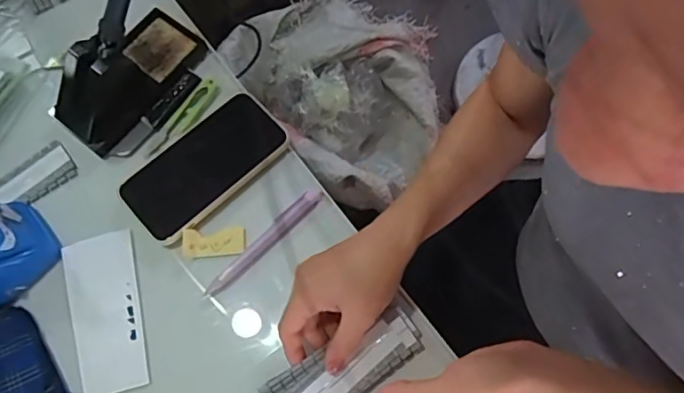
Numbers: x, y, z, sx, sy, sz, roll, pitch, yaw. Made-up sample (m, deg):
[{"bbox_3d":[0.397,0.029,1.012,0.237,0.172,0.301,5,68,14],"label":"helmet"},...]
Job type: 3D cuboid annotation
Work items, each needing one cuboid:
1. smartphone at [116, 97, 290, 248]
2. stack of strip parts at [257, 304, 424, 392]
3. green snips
[{"bbox_3d":[-0.135,-0.034,0.508,0.158,0.015,0.089,-41,74,-12],"label":"smartphone"},{"bbox_3d":[-0.001,0.144,0.431,0.140,0.009,0.056,-35,89,-9],"label":"stack of strip parts"},{"bbox_3d":[-0.160,-0.079,0.533,0.019,0.008,0.101,33,75,13],"label":"green snips"}]

